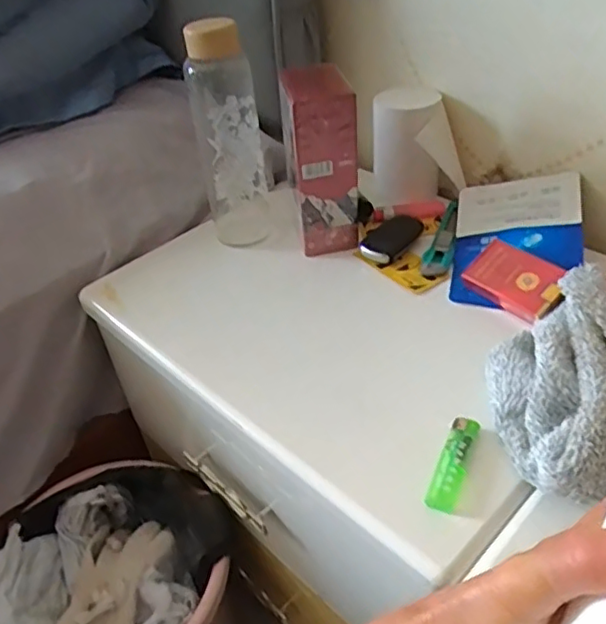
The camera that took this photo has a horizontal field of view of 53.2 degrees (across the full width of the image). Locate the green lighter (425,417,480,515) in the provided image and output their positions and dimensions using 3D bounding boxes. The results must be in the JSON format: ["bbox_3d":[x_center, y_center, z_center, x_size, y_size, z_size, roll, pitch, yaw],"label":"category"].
[{"bbox_3d":[0.111,0.107,0.438,0.021,0.011,0.081,14,44,23],"label":"green lighter"}]

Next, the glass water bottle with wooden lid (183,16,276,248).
[{"bbox_3d":[-0.078,-0.187,0.644,0.071,0.229,0.072,-10,40,-5],"label":"glass water bottle with wooden lid"}]

